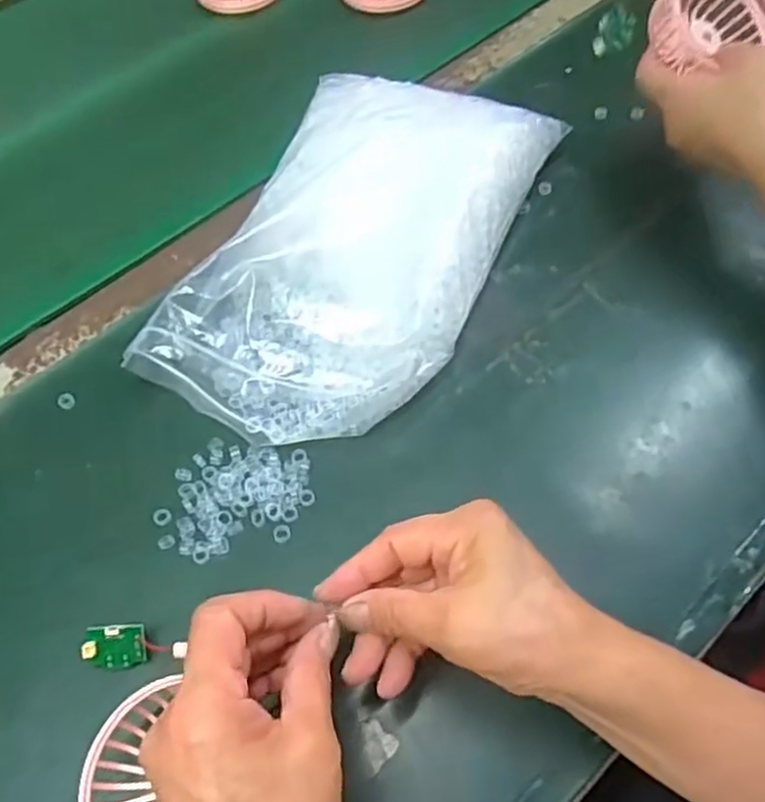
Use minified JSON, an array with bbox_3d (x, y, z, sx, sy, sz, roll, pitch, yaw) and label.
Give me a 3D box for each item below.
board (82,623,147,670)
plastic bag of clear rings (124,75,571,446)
[{"bbox_3d":[-0.138,0.128,0.355,0.031,0.004,0.022,-4,91,-4],"label":"board"},{"bbox_3d":[-0.015,-0.108,0.457,0.173,0.068,0.292,20,64,15],"label":"plastic bag of clear rings"}]

